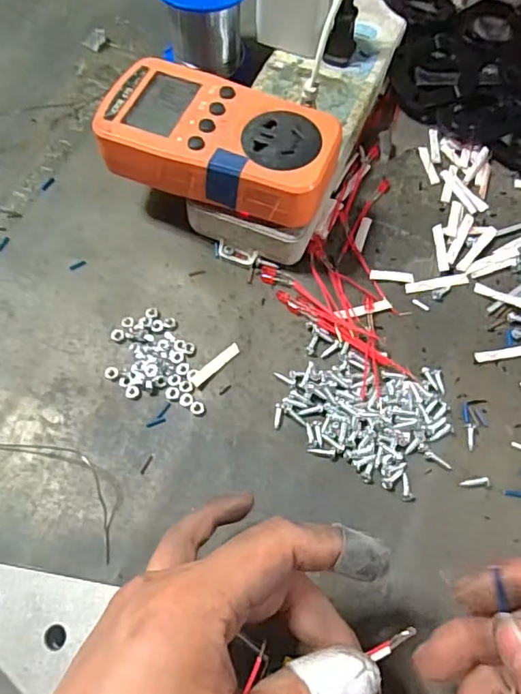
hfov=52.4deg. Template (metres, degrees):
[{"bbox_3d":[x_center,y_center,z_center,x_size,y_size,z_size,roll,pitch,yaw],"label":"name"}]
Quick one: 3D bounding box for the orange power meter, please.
[{"bbox_3d":[-0.023,-0.117,0.303,0.131,0.034,0.070,18,67,7],"label":"orange power meter"}]

